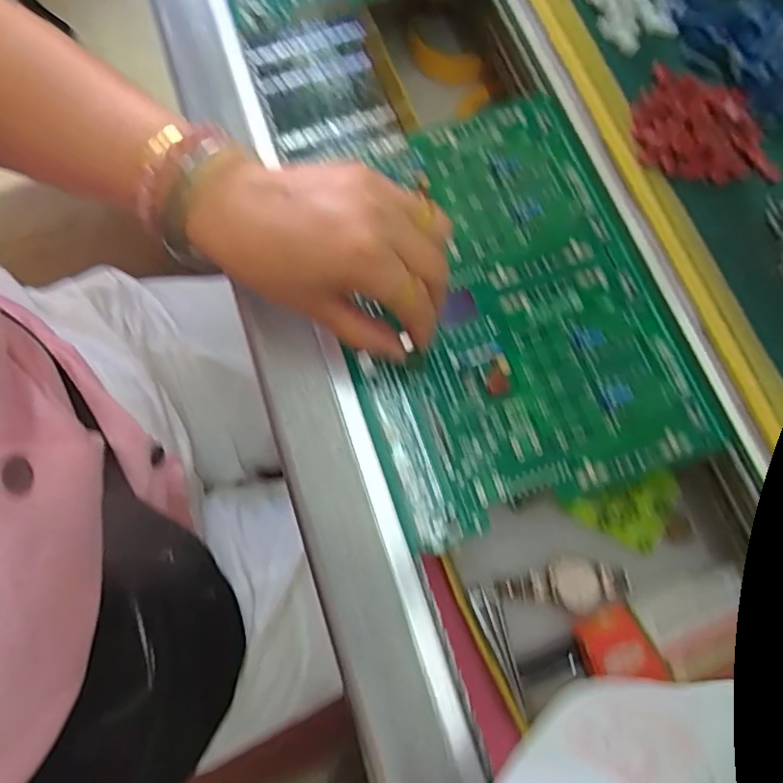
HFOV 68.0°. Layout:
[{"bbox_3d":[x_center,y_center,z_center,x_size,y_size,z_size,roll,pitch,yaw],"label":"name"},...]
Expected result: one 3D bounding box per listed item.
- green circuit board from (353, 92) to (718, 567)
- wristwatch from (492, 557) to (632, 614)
[{"bbox_3d":[0.056,-0.051,0.328,0.171,0.006,0.229,-20,74,-5],"label":"green circuit board"},{"bbox_3d":[0.104,0.117,0.351,0.074,0.012,0.029,2,73,2],"label":"wristwatch"}]

